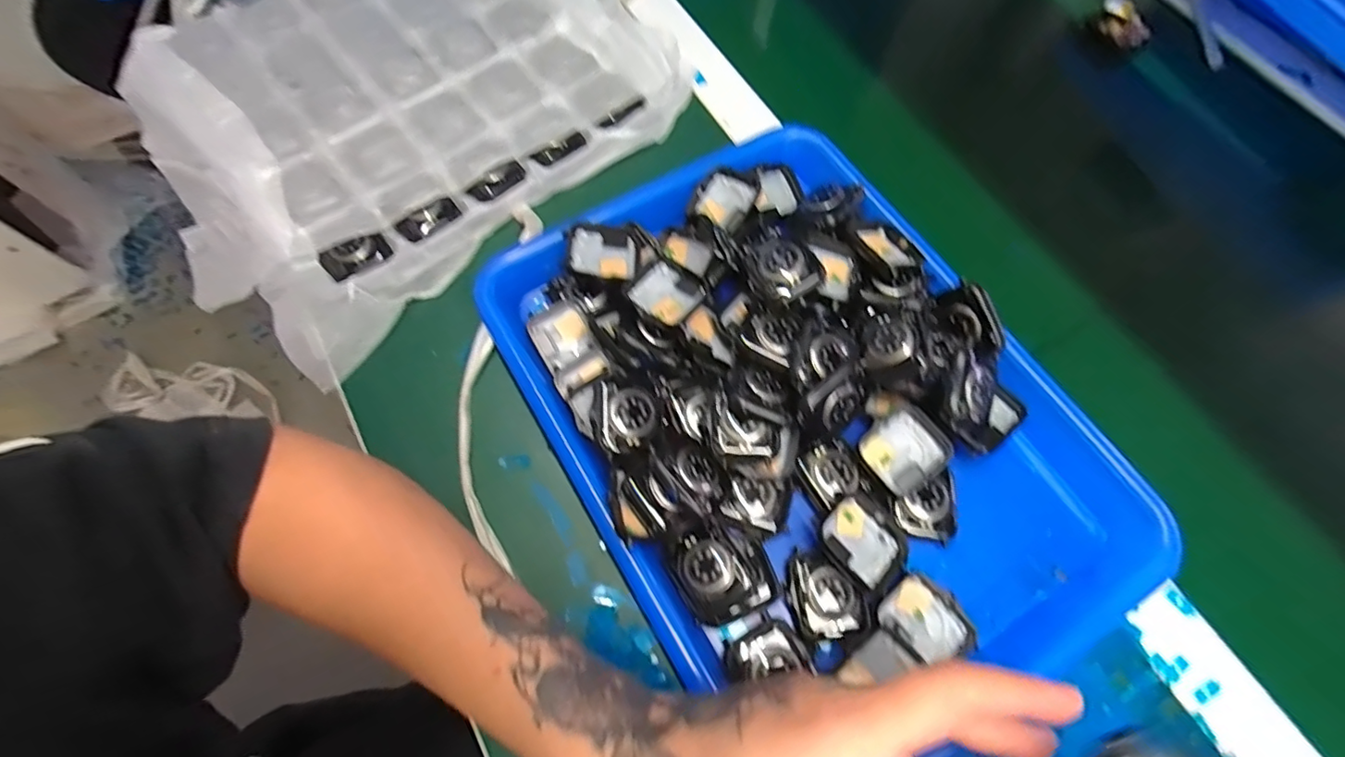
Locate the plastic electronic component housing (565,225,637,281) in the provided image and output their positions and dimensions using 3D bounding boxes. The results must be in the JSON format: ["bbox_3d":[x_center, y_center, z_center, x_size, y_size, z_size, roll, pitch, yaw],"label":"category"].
[{"bbox_3d":[-0.041,-0.075,0.334,0.040,0.010,0.035,-3,67,-2],"label":"plastic electronic component housing"}]

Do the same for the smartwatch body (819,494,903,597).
[{"bbox_3d":[0.097,0.083,0.289,0.036,0.009,0.041,-41,73,-17],"label":"smartwatch body"}]

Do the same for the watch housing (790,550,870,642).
[{"bbox_3d":[0.077,0.108,0.282,0.034,0.007,0.042,-14,68,-7],"label":"watch housing"}]

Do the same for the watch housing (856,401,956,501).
[{"bbox_3d":[0.126,0.038,0.305,0.043,0.010,0.038,-38,73,-16],"label":"watch housing"}]

